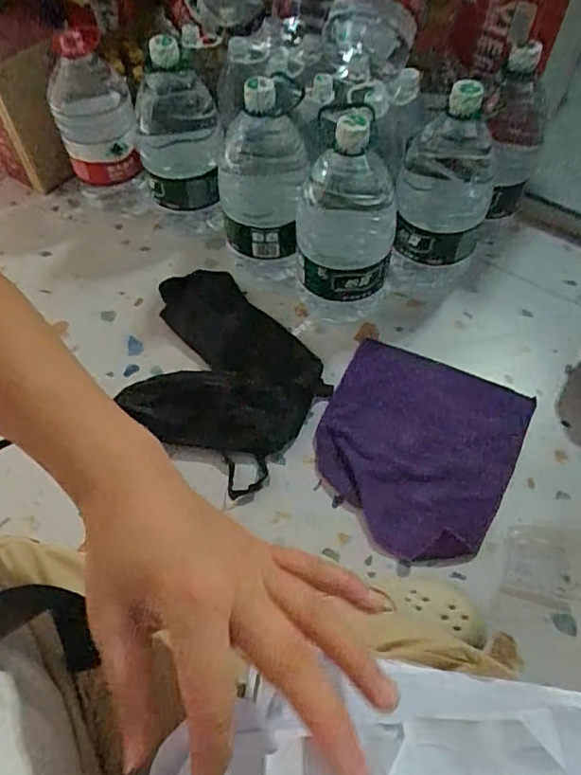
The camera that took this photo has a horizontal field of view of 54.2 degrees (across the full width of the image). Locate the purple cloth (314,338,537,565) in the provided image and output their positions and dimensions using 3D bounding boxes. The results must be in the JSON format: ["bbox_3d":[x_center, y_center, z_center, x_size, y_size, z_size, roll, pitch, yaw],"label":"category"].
[{"bbox_3d":[0.199,0.092,0.919,0.303,0.017,0.342,24,62,15],"label":"purple cloth"}]

